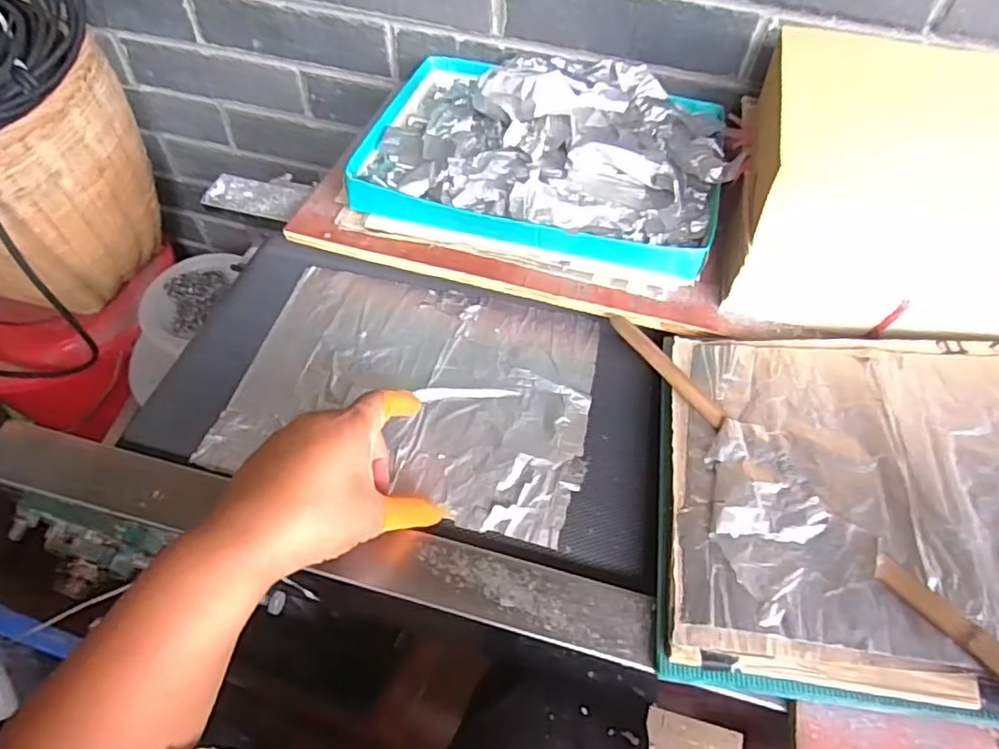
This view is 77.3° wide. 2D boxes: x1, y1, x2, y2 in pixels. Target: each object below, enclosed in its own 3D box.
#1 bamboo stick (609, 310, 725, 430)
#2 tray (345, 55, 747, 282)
[{"bbox_3d":[0.112,-0.006,0.430,0.013,0.004,0.116,-31,53,-6],"label":"bamboo stick"},{"bbox_3d":[0.042,-0.208,0.536,0.306,0.064,0.235,15,56,9],"label":"tray"}]

